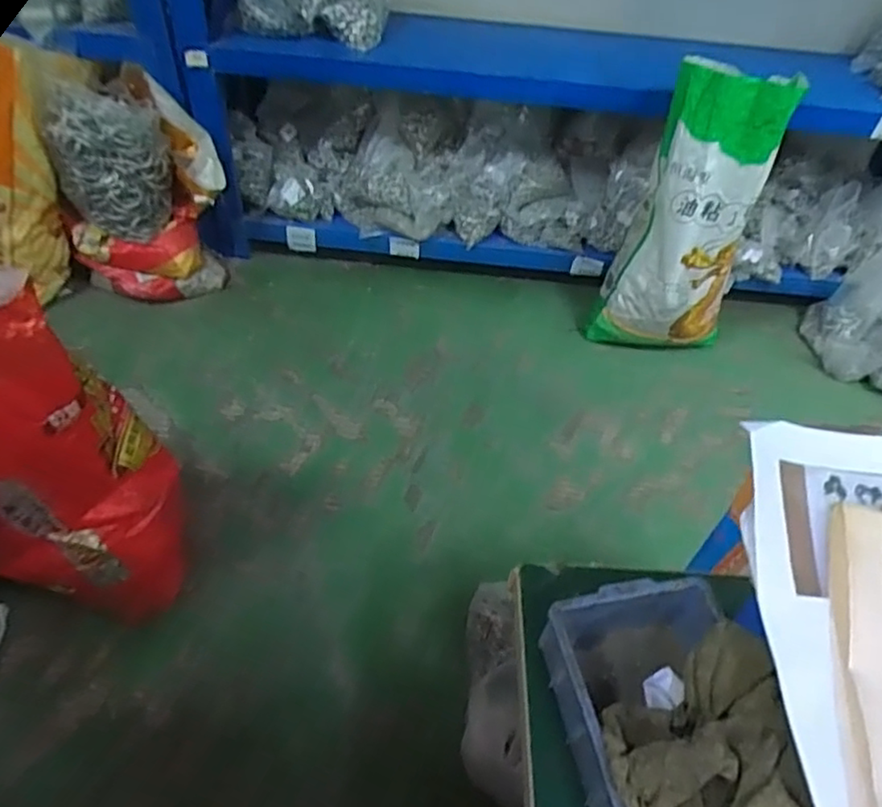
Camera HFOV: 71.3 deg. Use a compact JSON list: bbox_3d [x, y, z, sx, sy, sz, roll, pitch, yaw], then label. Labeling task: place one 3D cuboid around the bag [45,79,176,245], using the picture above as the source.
[{"bbox_3d":[-0.695,-0.525,1.318,0.098,0.338,0.211,19,49,11],"label":"bag"}]

